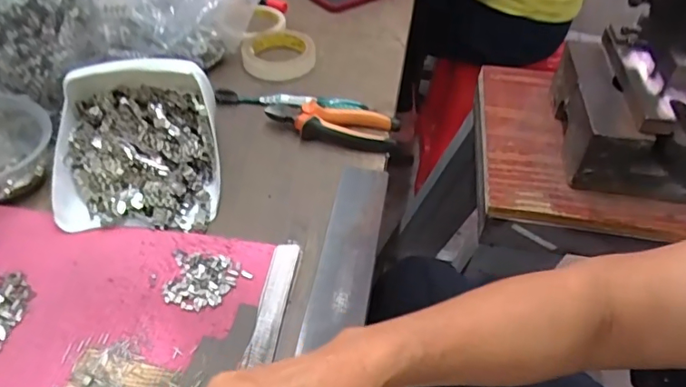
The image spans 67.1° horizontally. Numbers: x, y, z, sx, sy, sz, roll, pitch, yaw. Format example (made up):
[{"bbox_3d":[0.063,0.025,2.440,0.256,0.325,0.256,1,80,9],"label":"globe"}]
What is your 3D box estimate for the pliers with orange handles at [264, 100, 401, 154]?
[{"bbox_3d":[-0.011,-0.083,0.596,0.151,0.019,0.057,11,45,10],"label":"pliers with orange handles"}]

